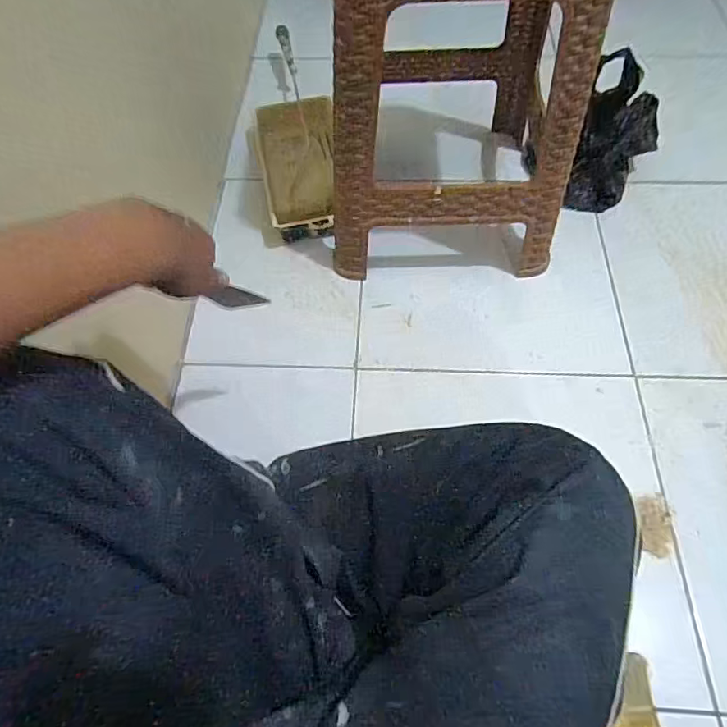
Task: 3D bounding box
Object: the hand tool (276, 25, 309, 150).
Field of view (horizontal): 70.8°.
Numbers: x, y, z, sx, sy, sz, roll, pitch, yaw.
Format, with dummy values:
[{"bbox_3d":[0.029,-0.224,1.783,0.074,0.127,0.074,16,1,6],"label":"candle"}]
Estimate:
[{"bbox_3d":[-0.134,-0.550,1.006,0.025,0.036,0.357,-10,64,-7],"label":"hand tool"}]

